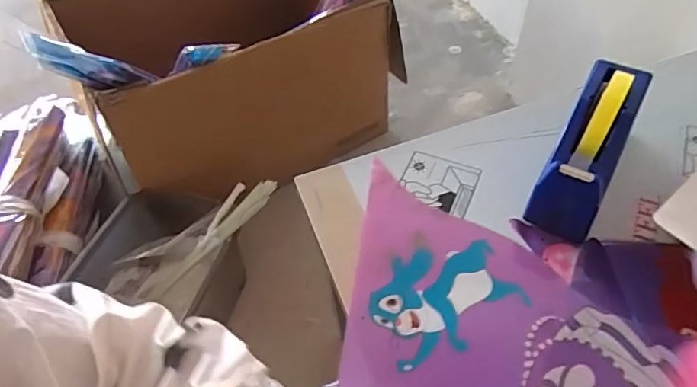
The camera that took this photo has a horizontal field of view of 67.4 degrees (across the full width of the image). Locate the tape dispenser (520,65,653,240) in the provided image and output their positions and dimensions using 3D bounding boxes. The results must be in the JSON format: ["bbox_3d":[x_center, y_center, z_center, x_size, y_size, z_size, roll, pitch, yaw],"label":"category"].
[{"bbox_3d":[0.266,-0.060,0.567,0.068,0.083,0.215,25,80,23],"label":"tape dispenser"}]

